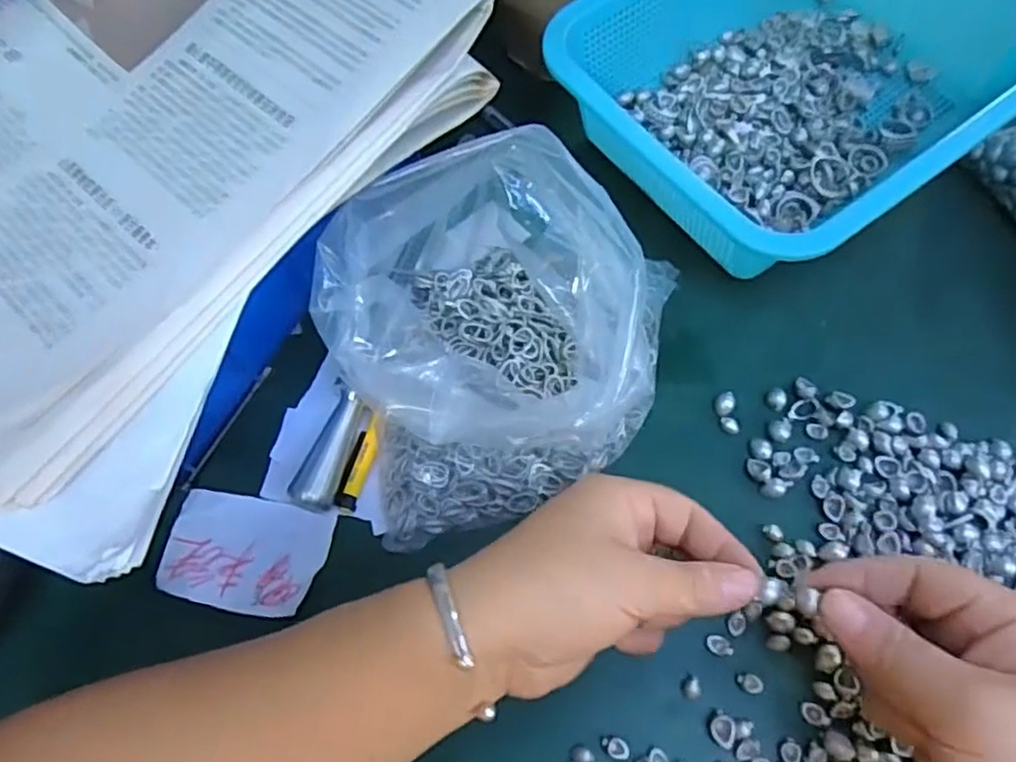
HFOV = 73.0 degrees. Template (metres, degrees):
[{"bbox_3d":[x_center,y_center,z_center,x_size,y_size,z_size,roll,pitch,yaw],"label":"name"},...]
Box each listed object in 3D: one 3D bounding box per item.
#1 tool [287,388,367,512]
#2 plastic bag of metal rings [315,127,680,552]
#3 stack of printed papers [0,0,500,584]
[{"bbox_3d":[-0.087,0.034,0.340,0.019,0.016,0.061,12,69,7],"label":"tool"},{"bbox_3d":[0.005,-0.031,0.328,0.176,0.093,0.167,-16,68,-4],"label":"plastic bag of metal rings"},{"bbox_3d":[-0.194,-0.100,0.294,0.278,0.039,0.305,23,70,11],"label":"stack of printed papers"}]

